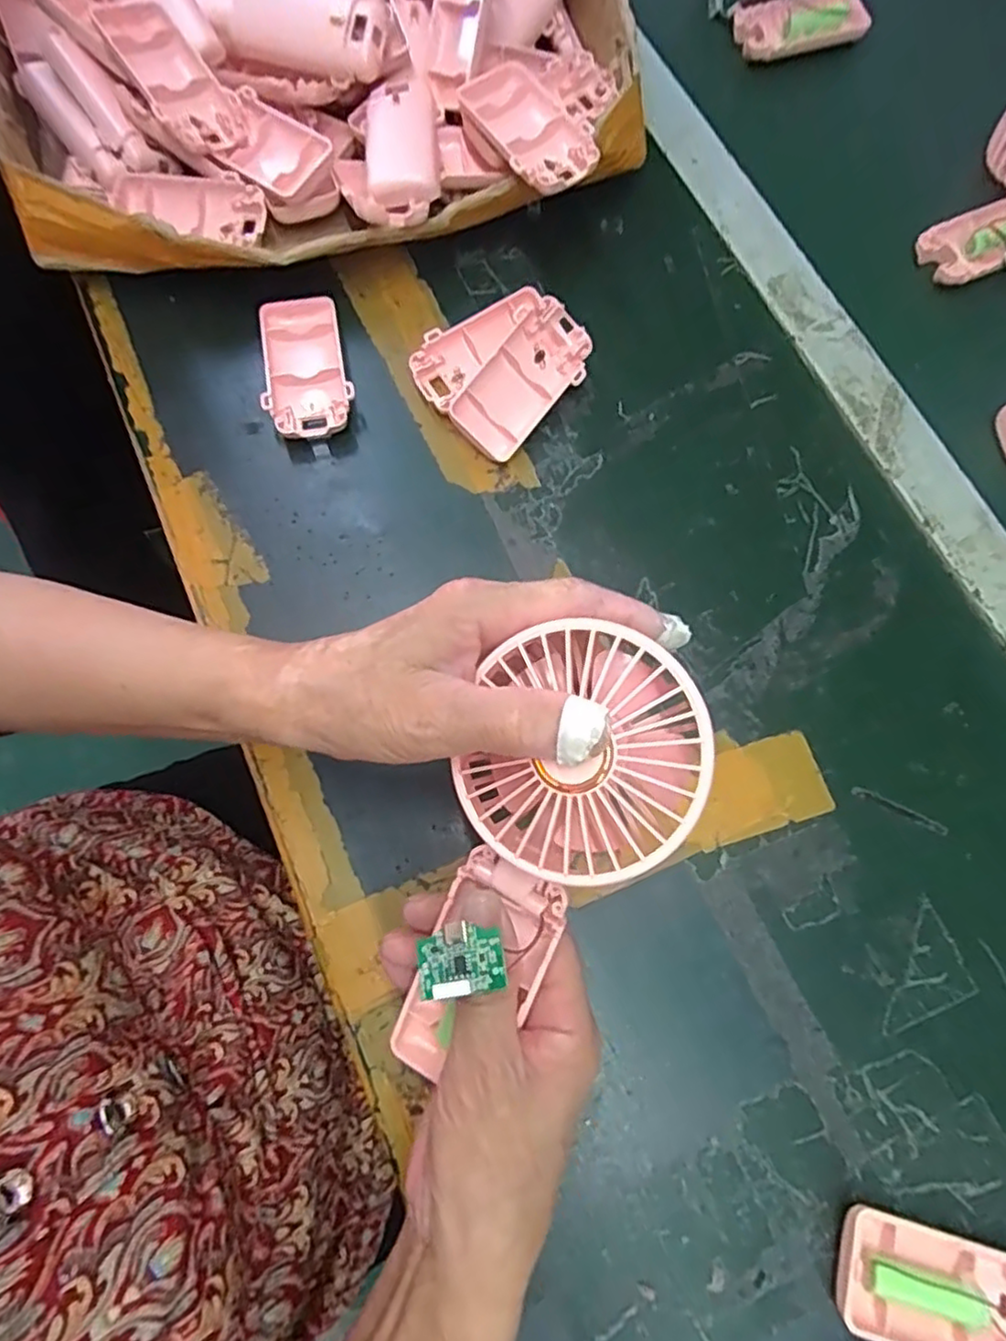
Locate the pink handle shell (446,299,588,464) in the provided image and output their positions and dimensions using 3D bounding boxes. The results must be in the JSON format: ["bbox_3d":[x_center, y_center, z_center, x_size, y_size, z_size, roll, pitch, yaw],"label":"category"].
[{"bbox_3d":[0.011,-0.170,0.394,0.047,0.017,0.092,40,83,-18],"label":"pink handle shell"}]

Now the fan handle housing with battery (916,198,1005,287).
[{"bbox_3d":[0.318,-0.280,0.439,0.089,0.018,0.051,-25,76,-8],"label":"fan handle housing with battery"}]

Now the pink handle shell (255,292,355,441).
[{"bbox_3d":[-0.117,-0.179,0.401,0.047,0.021,0.094,-10,74,-4],"label":"pink handle shell"}]

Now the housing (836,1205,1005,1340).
[{"bbox_3d":[0.188,0.263,0.282,0.092,0.015,0.045,16,74,4],"label":"housing"}]

